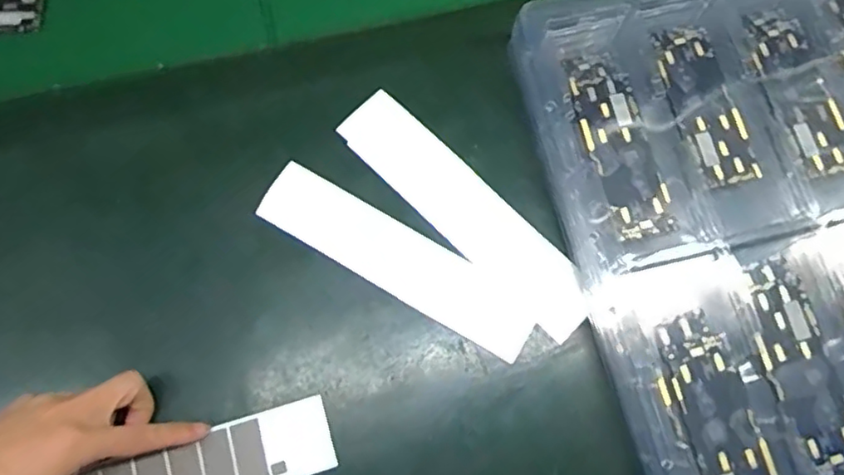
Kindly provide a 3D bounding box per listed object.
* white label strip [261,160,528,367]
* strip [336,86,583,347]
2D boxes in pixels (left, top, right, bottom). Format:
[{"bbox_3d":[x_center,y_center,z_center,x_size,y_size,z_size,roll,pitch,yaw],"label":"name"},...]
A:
[{"bbox_3d":[-0.019,0.015,0.443,0.213,0.005,0.049,29,75,9],"label":"white label strip"},{"bbox_3d":[0.033,-0.021,0.455,0.052,0.009,0.228,-43,78,-12],"label":"strip"}]

